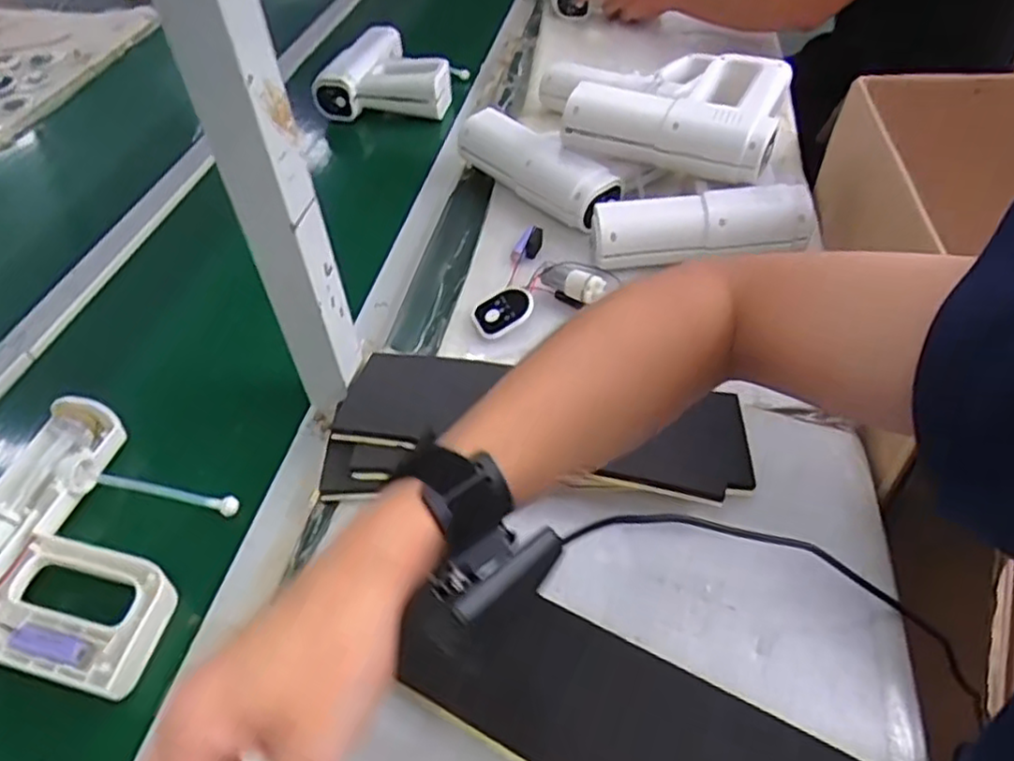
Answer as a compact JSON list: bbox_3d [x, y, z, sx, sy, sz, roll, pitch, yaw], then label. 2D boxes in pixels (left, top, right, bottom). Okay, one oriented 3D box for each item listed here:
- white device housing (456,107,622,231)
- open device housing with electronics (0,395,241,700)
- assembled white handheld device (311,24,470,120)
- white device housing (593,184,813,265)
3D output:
[{"bbox_3d":[0.036,-0.244,0.806,0.071,0.060,0.222,-32,52,-23],"label":"white device housing"},{"bbox_3d":[-0.316,0.111,0.523,0.196,0.039,0.224,3,47,8],"label":"open device housing with electronics"},{"bbox_3d":[-0.165,-0.475,1.056,0.205,0.059,0.221,3,47,9],"label":"assembled white handheld device"},{"bbox_3d":[0.197,-0.158,0.708,0.220,0.047,0.056,-7,46,-1],"label":"white device housing"}]

